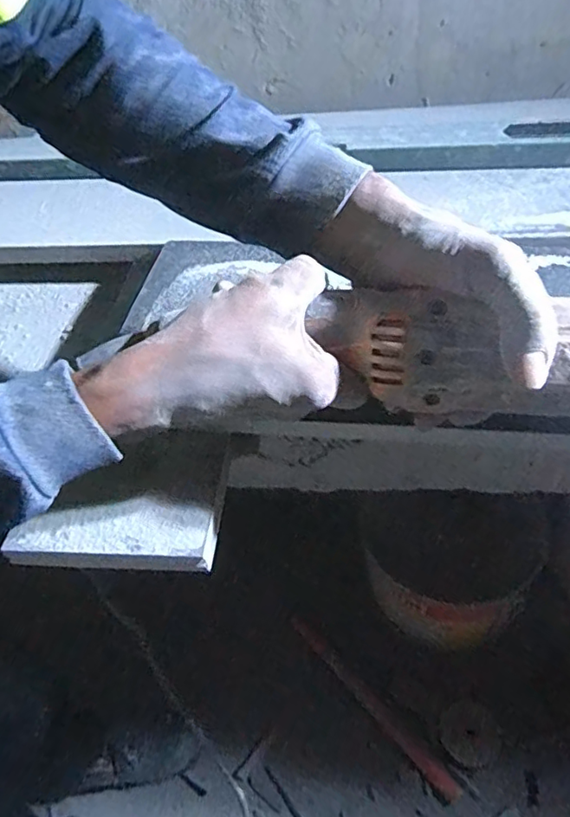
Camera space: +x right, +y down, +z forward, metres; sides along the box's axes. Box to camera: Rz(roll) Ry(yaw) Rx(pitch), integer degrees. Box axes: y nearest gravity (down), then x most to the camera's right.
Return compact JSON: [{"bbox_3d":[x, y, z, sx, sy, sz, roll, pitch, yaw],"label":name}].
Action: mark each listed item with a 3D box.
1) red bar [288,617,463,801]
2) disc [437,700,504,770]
[{"bbox_3d":[0.143,0.496,0.962,0.029,0.018,0.364,-33,52,-25],"label":"red bar"},{"bbox_3d":[0.296,0.521,0.905,0.091,0.004,0.087,-9,56,14],"label":"disc"}]

